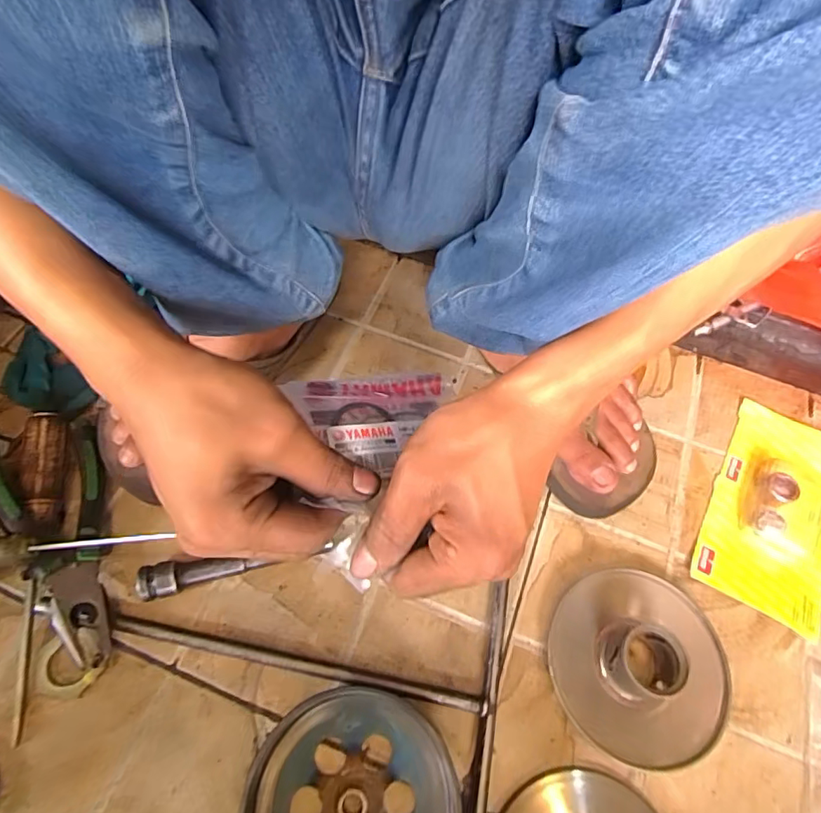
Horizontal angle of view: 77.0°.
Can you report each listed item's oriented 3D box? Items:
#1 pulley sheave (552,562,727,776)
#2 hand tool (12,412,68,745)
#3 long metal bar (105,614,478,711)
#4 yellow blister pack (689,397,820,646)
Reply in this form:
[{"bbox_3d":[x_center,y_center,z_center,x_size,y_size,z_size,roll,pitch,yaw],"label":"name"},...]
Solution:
[{"bbox_3d":[0.153,0.166,0.337,0.111,0.036,0.115,2,62,-3],"label":"pulley sheave"},{"bbox_3d":[-0.249,0.101,0.345,0.023,0.032,0.206,-9,63,-8],"label":"hand tool"},{"bbox_3d":[-0.076,0.167,0.334,0.240,0.011,0.011,11,62,2],"label":"long metal bar"},{"bbox_3d":[0.289,0.077,0.406,0.088,0.015,0.175,31,65,12],"label":"yellow blister pack"}]

